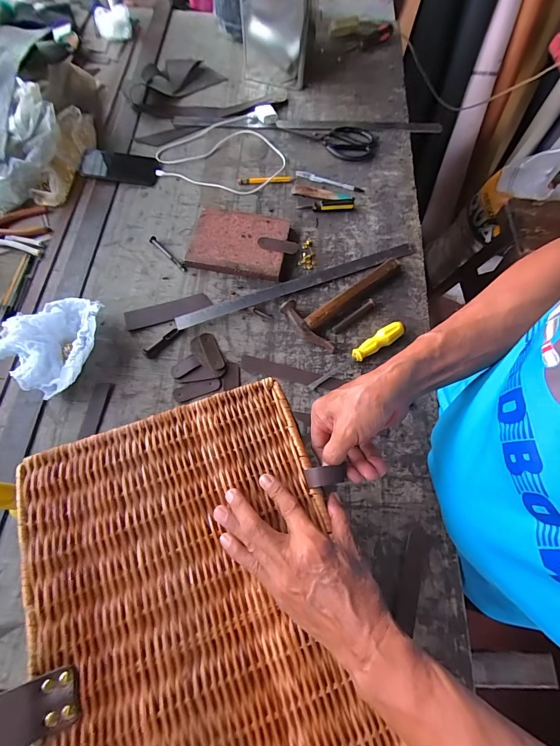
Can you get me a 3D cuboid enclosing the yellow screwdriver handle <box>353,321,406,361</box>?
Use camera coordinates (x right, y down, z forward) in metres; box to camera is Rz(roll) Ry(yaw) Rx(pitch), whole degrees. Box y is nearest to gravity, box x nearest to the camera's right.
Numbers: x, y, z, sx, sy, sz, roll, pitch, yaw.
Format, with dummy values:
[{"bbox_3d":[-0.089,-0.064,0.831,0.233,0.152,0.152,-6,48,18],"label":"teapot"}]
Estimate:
[{"bbox_3d":[0.167,-0.051,0.583,0.096,0.031,0.028,-33,72,-14],"label":"yellow screwdriver handle"}]

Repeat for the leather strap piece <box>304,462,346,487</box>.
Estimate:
[{"bbox_3d":[0.045,0.103,0.342,0.040,0.008,0.018,-7,67,4],"label":"leather strap piece"}]

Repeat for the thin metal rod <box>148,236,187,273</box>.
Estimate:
[{"bbox_3d":[-0.218,-0.230,0.655,0.013,0.012,0.111,-40,73,-16],"label":"thin metal rod"}]

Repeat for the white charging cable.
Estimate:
[{"bbox_3d":[-0.119,-0.513,0.765,0.264,0.016,0.244,14,67,5],"label":"white charging cable"}]

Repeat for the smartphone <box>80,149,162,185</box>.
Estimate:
[{"bbox_3d":[-0.347,-0.449,0.741,0.168,0.011,0.081,7,67,2],"label":"smartphone"}]

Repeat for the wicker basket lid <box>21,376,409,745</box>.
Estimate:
[{"bbox_3d":[-0.068,0.229,0.297,0.272,0.011,0.409,-17,68,-8],"label":"wicker basket lid"}]

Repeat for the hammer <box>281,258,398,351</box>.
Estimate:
[{"bbox_3d":[0.135,-0.125,0.609,0.240,0.031,0.104,-28,70,-12],"label":"hammer"}]

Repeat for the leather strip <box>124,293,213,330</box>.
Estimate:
[{"bbox_3d":[-0.200,-0.111,0.607,0.147,0.010,0.041,-17,68,-8],"label":"leather strip"}]

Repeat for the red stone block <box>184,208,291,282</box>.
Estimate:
[{"bbox_3d":[-0.078,-0.252,0.660,0.179,0.026,0.135,11,67,3],"label":"red stone block"}]

